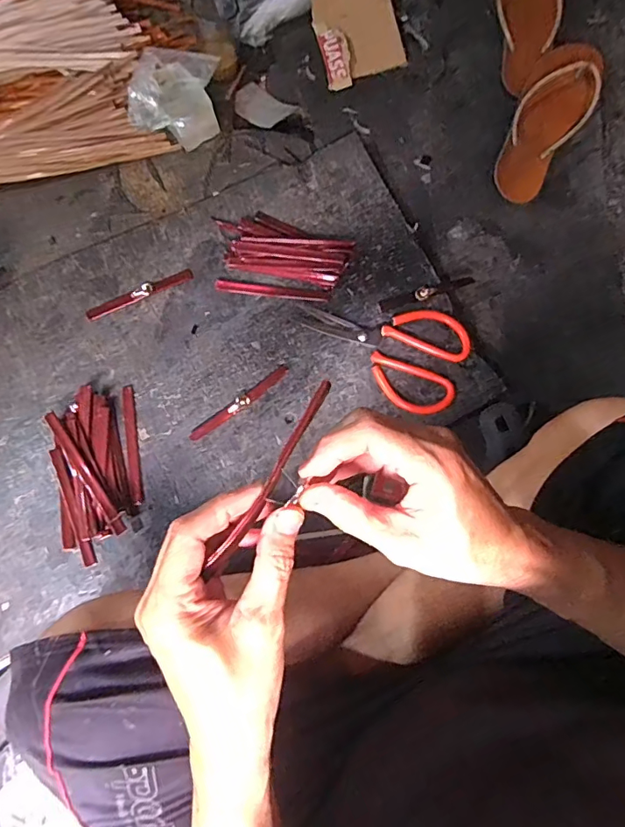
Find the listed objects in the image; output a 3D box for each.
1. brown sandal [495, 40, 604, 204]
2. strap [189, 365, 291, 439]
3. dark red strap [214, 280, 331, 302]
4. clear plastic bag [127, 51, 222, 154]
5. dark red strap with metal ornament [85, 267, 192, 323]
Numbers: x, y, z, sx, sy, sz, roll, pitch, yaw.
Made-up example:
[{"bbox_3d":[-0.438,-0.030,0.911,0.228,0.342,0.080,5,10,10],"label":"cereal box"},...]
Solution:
[{"bbox_3d":[0.325,-0.406,0.676,0.094,0.036,0.231,26,96,4],"label":"brown sandal"},{"bbox_3d":[-0.091,-0.013,0.616,0.146,0.006,0.017,-35,82,-7],"label":"strap"},{"bbox_3d":[-0.053,-0.160,0.642,0.150,0.006,0.014,9,80,1],"label":"dark red strap"},{"bbox_3d":[-0.200,-0.457,0.705,0.128,0.042,0.134,-1,79,-1],"label":"clear plastic bag"},{"bbox_3d":[-0.227,-0.157,0.644,0.145,0.005,0.017,-25,81,-5],"label":"dark red strap with metal ornament"}]

